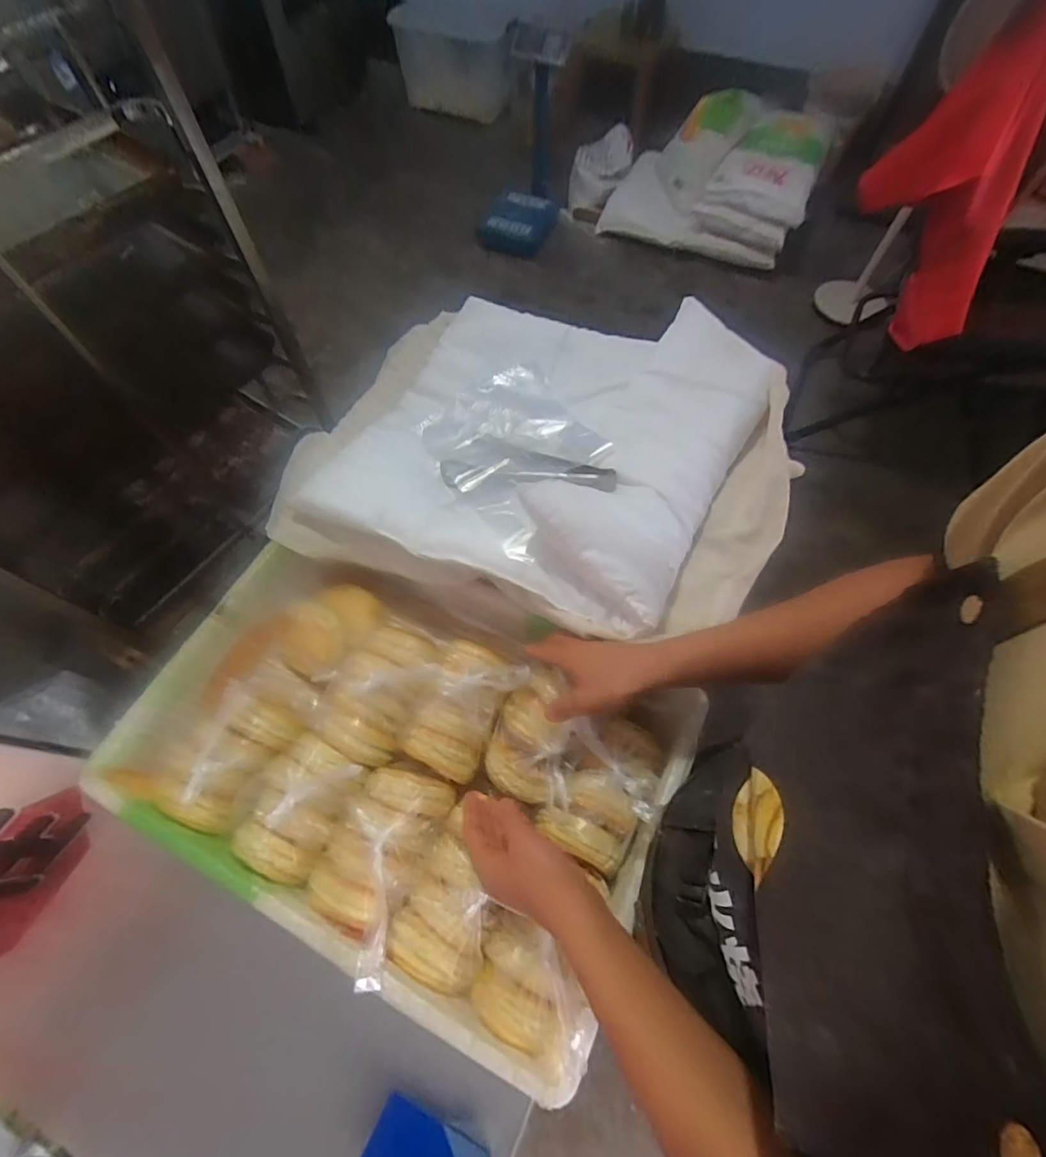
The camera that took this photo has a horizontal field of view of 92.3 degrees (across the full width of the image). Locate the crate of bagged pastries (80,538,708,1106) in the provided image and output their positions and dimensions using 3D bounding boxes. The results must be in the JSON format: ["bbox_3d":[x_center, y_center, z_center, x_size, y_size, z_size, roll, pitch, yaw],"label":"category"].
[{"bbox_3d":[-0.143,0.202,0.613,0.584,0.124,0.395,25,65,12],"label":"crate of bagged pastries"}]

